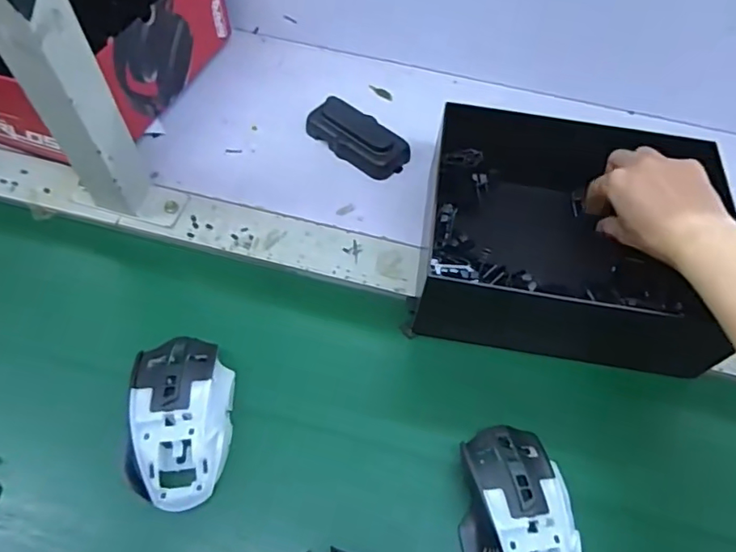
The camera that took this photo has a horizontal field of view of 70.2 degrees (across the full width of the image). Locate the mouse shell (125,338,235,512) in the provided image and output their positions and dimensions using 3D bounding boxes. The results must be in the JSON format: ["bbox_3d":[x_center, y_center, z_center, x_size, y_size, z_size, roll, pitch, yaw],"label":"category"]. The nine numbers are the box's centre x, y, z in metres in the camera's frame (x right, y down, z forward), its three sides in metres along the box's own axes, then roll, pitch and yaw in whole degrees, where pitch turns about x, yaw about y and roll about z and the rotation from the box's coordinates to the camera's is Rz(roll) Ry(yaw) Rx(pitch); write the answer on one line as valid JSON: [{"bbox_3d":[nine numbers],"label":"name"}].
[{"bbox_3d":[-0.129,0.097,0.361,0.064,0.032,0.112,-5,60,-7],"label":"mouse shell"}]

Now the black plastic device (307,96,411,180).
[{"bbox_3d":[-0.010,-0.138,0.521,0.105,0.019,0.053,40,64,18],"label":"black plastic device"}]

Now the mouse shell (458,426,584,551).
[{"bbox_3d":[0.097,0.156,0.337,0.068,0.030,0.113,0,59,-5],"label":"mouse shell"}]

